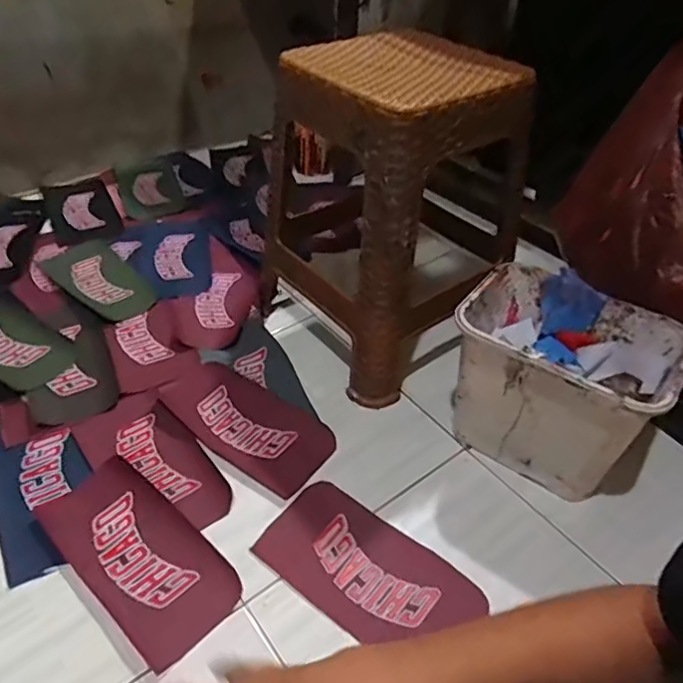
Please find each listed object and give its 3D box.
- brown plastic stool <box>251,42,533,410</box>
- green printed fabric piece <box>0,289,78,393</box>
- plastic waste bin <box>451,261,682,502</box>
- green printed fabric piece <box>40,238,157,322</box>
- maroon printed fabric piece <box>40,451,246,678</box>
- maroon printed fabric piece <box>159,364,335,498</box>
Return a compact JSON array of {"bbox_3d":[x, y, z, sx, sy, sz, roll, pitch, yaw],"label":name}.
[{"bbox_3d":[0.080,-0.207,0.959,0.337,0.468,0.328,-31,52,-30],"label":"brown plastic stool"},{"bbox_3d":[-0.607,-0.009,1.044,0.292,0.010,0.140,27,47,24],"label":"green printed fabric piece"},{"bbox_3d":[0.296,0.068,0.827,0.277,0.243,0.188,31,50,27],"label":"plastic waste bin"},{"bbox_3d":[-0.494,-0.135,1.197,0.294,0.011,0.144,32,49,28],"label":"green printed fabric piece"},{"bbox_3d":[-0.260,0.272,0.740,0.271,0.026,0.135,33,49,28],"label":"maroon printed fabric piece"},{"bbox_3d":[-0.152,0.124,0.917,0.293,0.011,0.144,28,47,25],"label":"maroon printed fabric piece"}]

